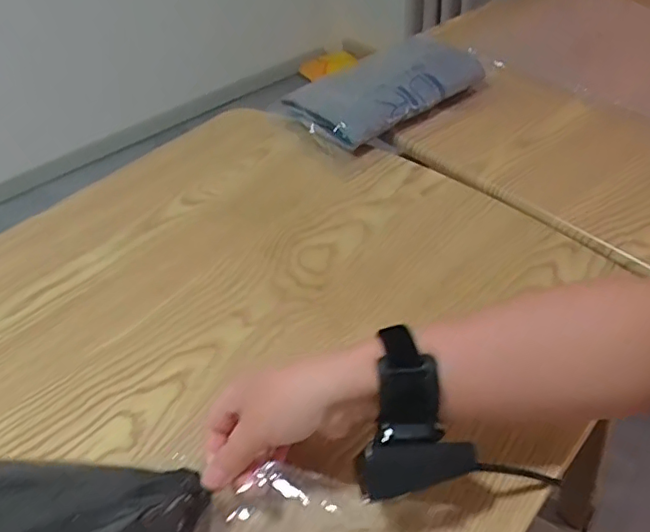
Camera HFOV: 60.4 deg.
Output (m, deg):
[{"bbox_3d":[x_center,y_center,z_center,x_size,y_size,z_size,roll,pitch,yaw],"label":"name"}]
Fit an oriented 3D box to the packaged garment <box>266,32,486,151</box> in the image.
[{"bbox_3d":[0.076,-0.249,0.756,0.258,0.046,0.167,-34,51,-21],"label":"packaged garment"}]

